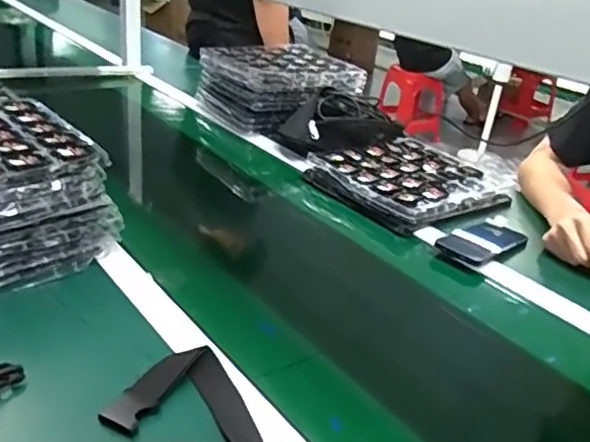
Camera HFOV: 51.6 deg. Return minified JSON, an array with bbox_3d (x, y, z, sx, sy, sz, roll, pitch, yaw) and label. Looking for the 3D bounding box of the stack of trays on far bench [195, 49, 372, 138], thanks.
[{"bbox_3d":[-0.027,-0.307,1.398,0.316,0.124,0.246,-13,32,-33],"label":"stack of trays on far bench"}]

